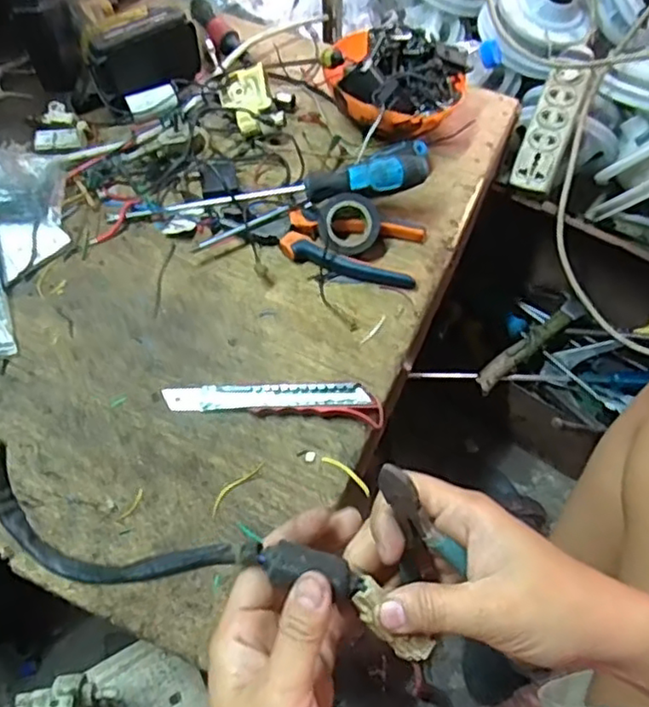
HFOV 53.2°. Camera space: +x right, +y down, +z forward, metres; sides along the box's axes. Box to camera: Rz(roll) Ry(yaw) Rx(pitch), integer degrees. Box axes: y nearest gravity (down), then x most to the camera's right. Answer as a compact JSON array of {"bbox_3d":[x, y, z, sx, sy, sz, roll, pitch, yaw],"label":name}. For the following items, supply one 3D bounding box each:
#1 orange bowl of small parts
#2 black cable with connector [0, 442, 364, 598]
[{"bbox_3d":[0.067,-0.275,0.670,0.142,0.076,0.128,23,63,12],"label":"orange bowl of small parts"},{"bbox_3d":[-0.086,0.094,0.327,0.206,0.036,0.052,6,60,17],"label":"black cable with connector"}]

